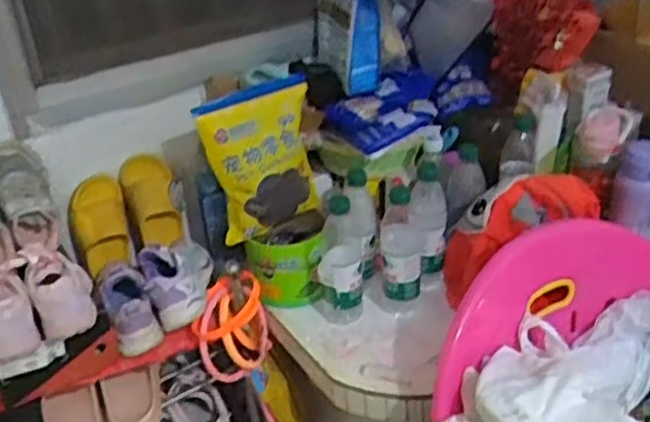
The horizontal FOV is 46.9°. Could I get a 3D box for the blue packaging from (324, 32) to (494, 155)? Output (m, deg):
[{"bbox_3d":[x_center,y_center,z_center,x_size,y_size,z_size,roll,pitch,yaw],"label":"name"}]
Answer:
[{"bbox_3d":[0.165,-0.205,1.352,0.334,0.106,0.105,-24,33,-3],"label":"blue packaging"}]

